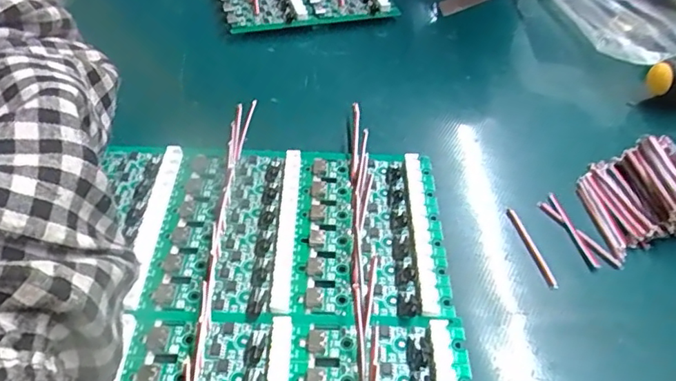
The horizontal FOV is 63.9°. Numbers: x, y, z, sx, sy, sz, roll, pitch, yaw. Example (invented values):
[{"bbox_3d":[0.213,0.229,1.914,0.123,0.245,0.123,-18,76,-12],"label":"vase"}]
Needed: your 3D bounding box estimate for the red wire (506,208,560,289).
[{"bbox_3d":[0.091,0.026,0.257,0.005,0.004,0.048,-8,47,-10],"label":"red wire"}]

